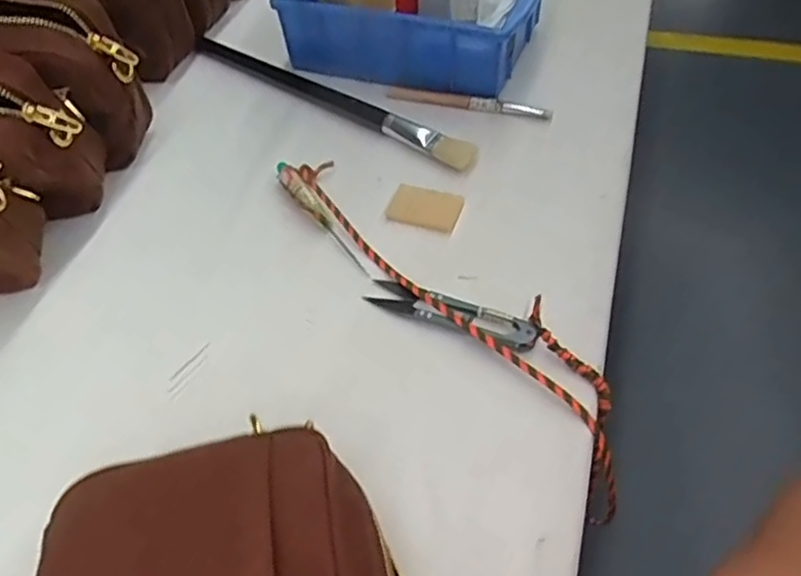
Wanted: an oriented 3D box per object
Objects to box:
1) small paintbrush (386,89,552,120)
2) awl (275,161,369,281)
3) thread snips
[{"bbox_3d":[0.050,-0.143,0.521,0.129,0.012,0.013,14,53,15],"label":"small paintbrush"},{"bbox_3d":[-0.054,-0.047,0.444,0.013,0.010,0.118,-27,54,-17],"label":"awl"},{"bbox_3d":[0.028,0.013,0.387,0.103,0.015,0.022,19,54,19],"label":"thread snips"}]

